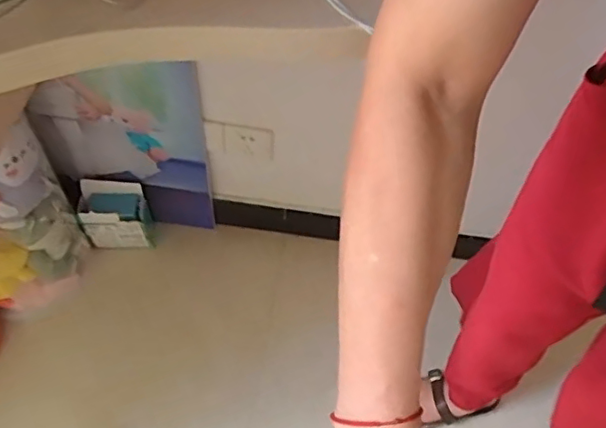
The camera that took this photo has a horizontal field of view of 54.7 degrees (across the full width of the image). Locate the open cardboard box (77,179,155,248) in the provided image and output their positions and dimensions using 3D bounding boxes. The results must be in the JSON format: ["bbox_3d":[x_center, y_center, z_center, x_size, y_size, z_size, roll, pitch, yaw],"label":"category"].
[{"bbox_3d":[-0.371,0.004,1.172,0.125,0.132,0.084,4,59,1],"label":"open cardboard box"}]

